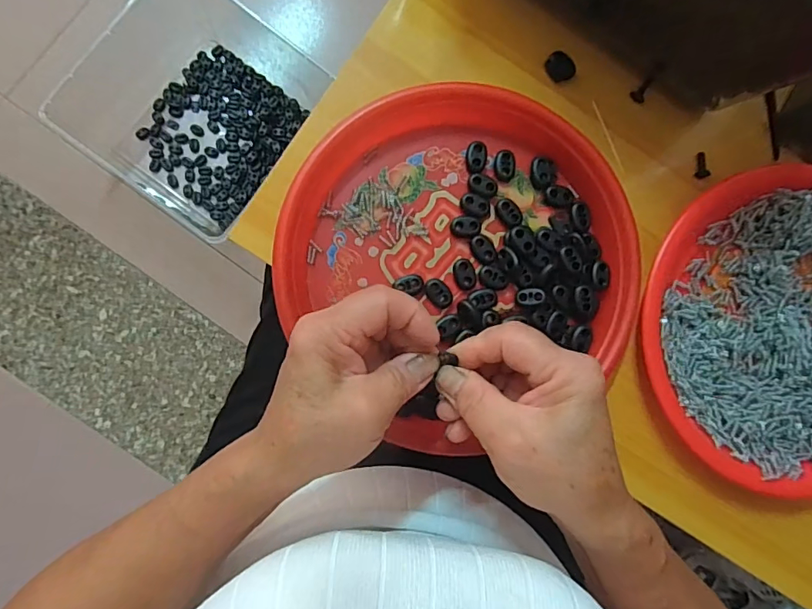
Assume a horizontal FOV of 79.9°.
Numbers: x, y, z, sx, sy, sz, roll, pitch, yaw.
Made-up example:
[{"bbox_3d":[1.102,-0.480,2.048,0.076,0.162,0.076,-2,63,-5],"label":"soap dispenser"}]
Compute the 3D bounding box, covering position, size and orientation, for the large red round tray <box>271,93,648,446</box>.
[{"bbox_3d":[0.038,-0.034,0.328,0.224,0.029,0.221,0,86,-4],"label":"large red round tray"}]

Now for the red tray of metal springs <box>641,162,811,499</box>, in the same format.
[{"bbox_3d":[0.276,0.017,0.347,0.220,0.024,0.220,-10,86,-4],"label":"red tray of metal springs"}]

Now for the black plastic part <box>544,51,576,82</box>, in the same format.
[{"bbox_3d":[0.112,-0.172,0.351,0.021,0.005,0.019,40,84,0],"label":"black plastic part"}]

